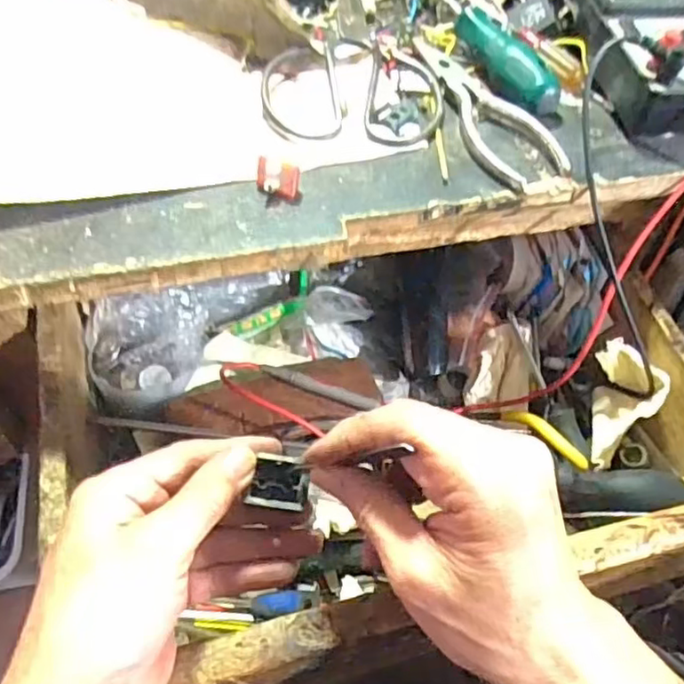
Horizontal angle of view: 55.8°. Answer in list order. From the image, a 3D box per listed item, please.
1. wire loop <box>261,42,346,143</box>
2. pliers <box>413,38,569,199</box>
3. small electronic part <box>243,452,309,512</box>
[{"bbox_3d":[-0.024,-0.155,0.397,0.050,0.012,0.085,-5,53,-9],"label":"wire loop"},{"bbox_3d":[0.085,-0.149,0.399,0.044,0.006,0.145,-14,55,-15],"label":"pliers"},{"bbox_3d":[-0.031,0.071,0.315,0.027,0.014,0.025,7,52,0],"label":"small electronic part"}]

